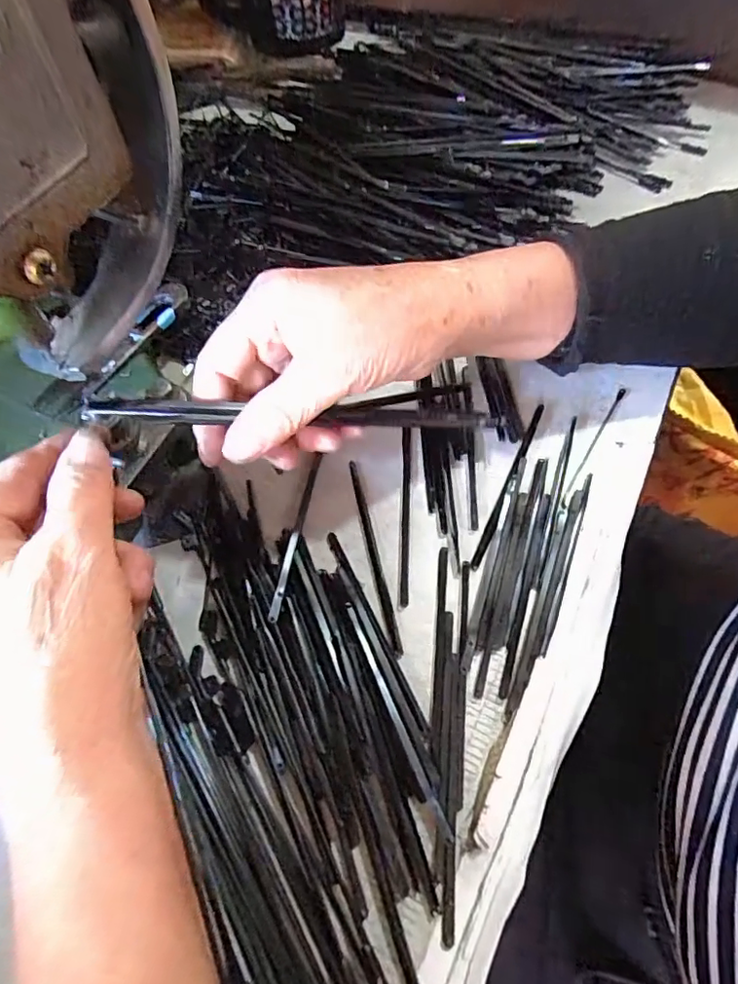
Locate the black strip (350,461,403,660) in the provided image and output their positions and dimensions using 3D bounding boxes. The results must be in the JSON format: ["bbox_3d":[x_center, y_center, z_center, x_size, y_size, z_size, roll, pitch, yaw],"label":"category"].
[{"bbox_3d":[0.001,0.029,0.267,0.007,0.004,0.099,-12,62,-5],"label":"black strip"}]

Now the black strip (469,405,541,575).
[{"bbox_3d":[0.070,-0.006,0.277,0.004,0.004,0.099,23,66,13],"label":"black strip"}]

